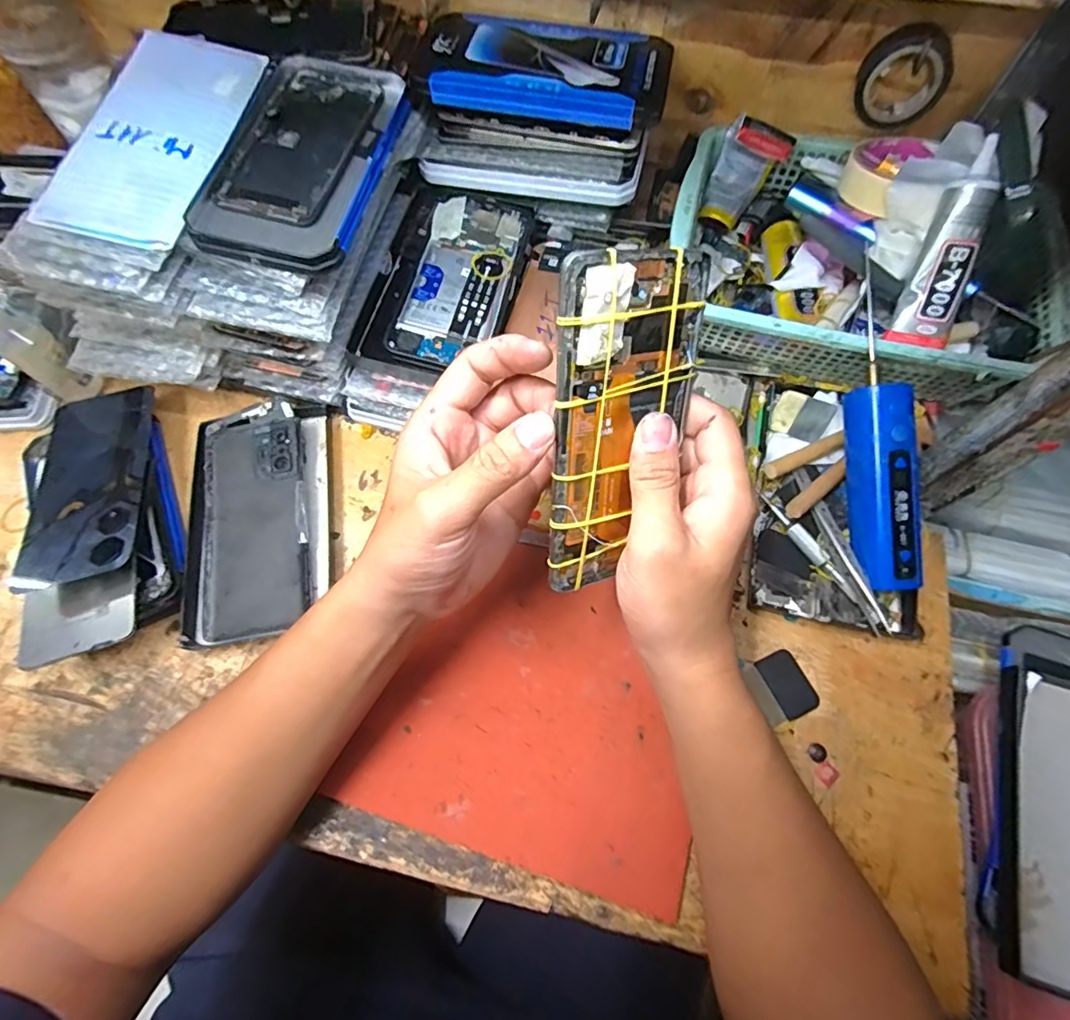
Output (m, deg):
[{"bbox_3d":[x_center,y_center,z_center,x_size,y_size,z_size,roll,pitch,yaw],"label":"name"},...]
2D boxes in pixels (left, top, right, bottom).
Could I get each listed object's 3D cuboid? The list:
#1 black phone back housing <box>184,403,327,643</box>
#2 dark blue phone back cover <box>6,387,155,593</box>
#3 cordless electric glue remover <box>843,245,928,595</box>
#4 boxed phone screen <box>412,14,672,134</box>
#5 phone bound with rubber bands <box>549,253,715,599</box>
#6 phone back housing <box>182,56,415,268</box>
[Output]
[{"bbox_3d":[-0.203,0.005,0.401,0.096,0.017,0.174,-10,69,-4],"label":"black phone back housing"},{"bbox_3d":[-0.318,-0.021,0.389,0.076,0.008,0.165,-13,60,-4],"label":"dark blue phone back cover"},{"bbox_3d":[0.227,-0.053,0.358,0.037,0.030,0.210,-3,87,-1],"label":"cordless electric glue remover"},{"bbox_3d":[0.007,-0.319,0.387,0.173,0.016,0.094,6,70,4],"label":"boxed phone screen"},{"bbox_3d":[0.043,-0.035,0.261,0.076,0.161,0.006,-13,32,-26],"label":"phone bound with rubber bands"},{"bbox_3d":[-0.150,-0.238,0.362,0.097,0.011,0.187,14,69,-1],"label":"phone back housing"}]

